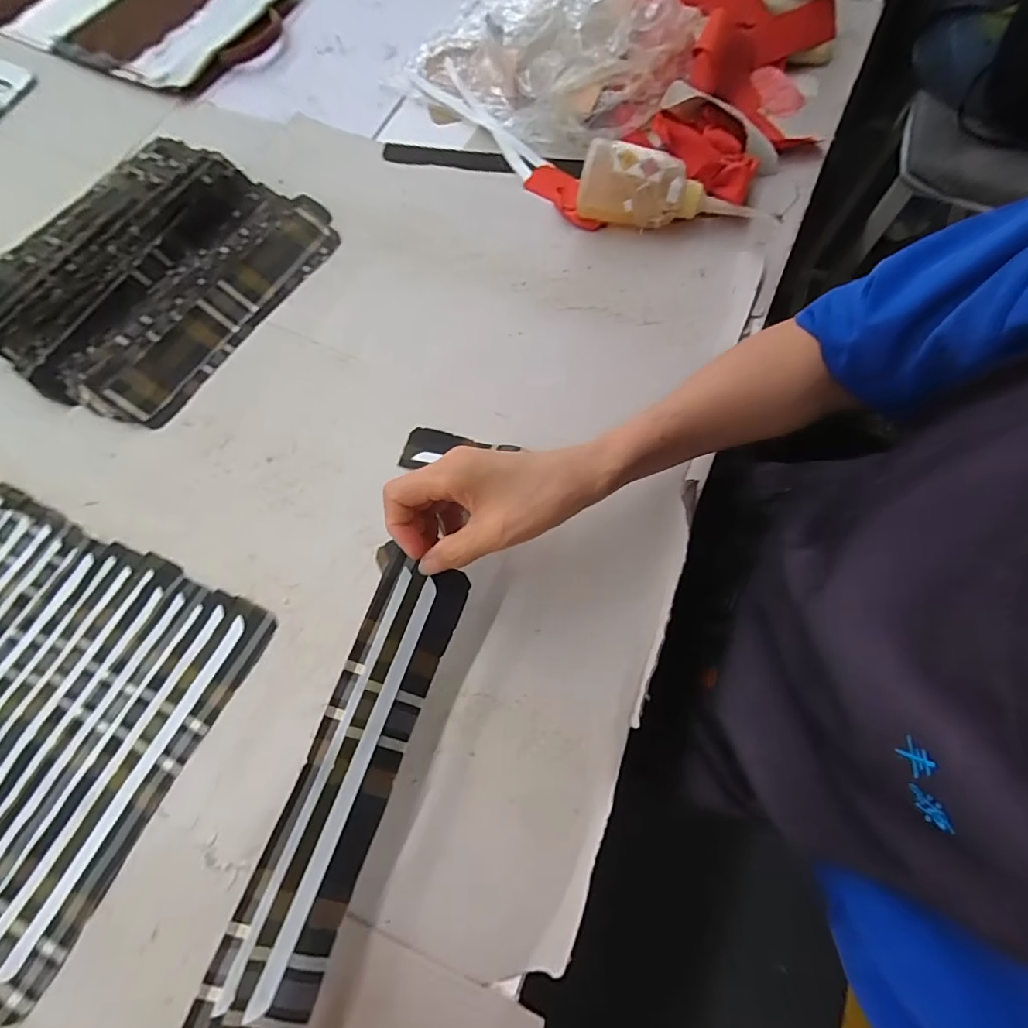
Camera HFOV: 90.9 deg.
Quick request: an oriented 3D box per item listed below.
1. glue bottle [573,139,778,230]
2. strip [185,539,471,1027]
[{"bbox_3d":[0.156,-0.303,0.475,0.186,0.064,0.051,8,69,6],"label":"glue bottle"},{"bbox_3d":[-0.094,0.148,0.293,0.059,0.006,0.250,23,72,-16],"label":"strip"}]

